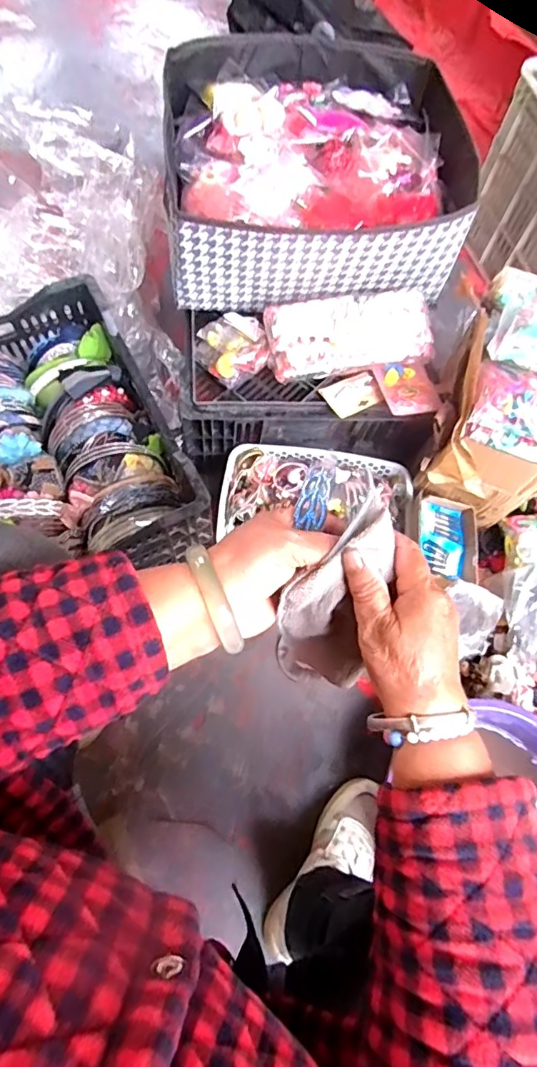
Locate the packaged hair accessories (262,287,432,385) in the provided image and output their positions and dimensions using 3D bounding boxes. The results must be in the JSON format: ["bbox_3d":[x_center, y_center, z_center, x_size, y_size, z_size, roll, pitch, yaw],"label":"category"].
[{"bbox_3d":[0.115,-0.284,0.736,0.237,0.060,0.104,-10,71,-8],"label":"packaged hair accessories"}]

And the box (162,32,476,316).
[{"bbox_3d":[0.066,-0.526,0.755,0.409,0.137,0.380,0,70,-5],"label":"box"}]

